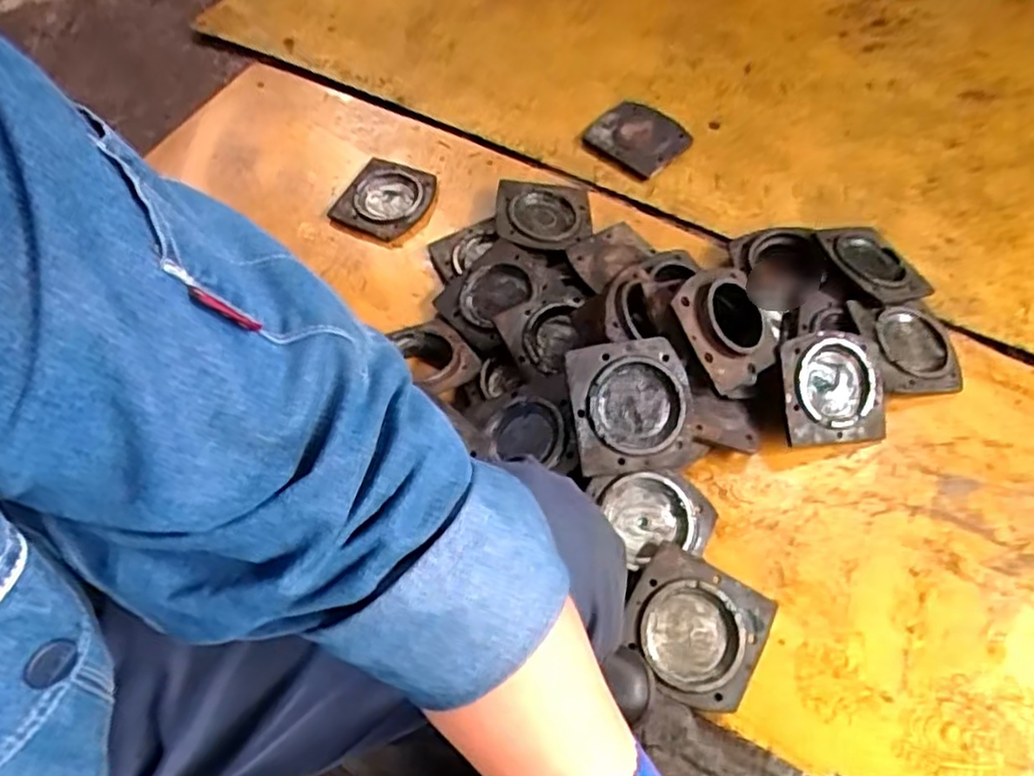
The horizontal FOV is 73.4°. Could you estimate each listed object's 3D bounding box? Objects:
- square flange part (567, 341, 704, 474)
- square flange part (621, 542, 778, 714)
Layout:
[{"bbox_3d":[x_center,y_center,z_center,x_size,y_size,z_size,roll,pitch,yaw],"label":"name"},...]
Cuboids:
[{"bbox_3d":[0.163,0.026,0.927,0.185,0.032,0.176,-7,85,-10],"label":"square flange part"},{"bbox_3d":[0.211,0.289,0.827,0.160,0.019,0.154,30,76,6],"label":"square flange part"}]

